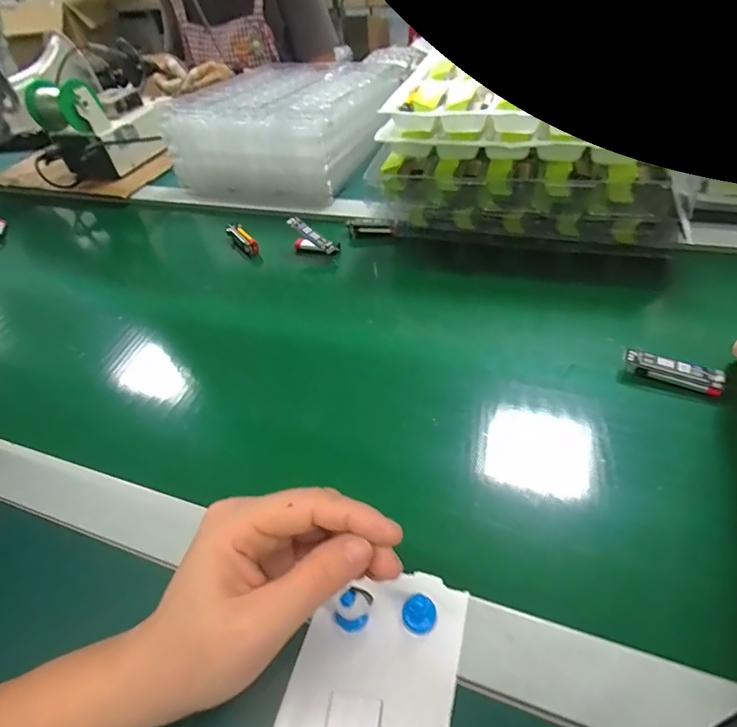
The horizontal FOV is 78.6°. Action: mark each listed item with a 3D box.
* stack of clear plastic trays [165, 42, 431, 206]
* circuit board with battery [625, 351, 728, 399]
[{"bbox_3d":[-0.116,-0.358,0.691,0.269,0.119,0.300,17,50,22],"label":"stack of clear plastic trays"},{"bbox_3d":[0.232,0.006,0.344,0.065,0.015,0.015,18,51,24],"label":"circuit board with battery"}]

